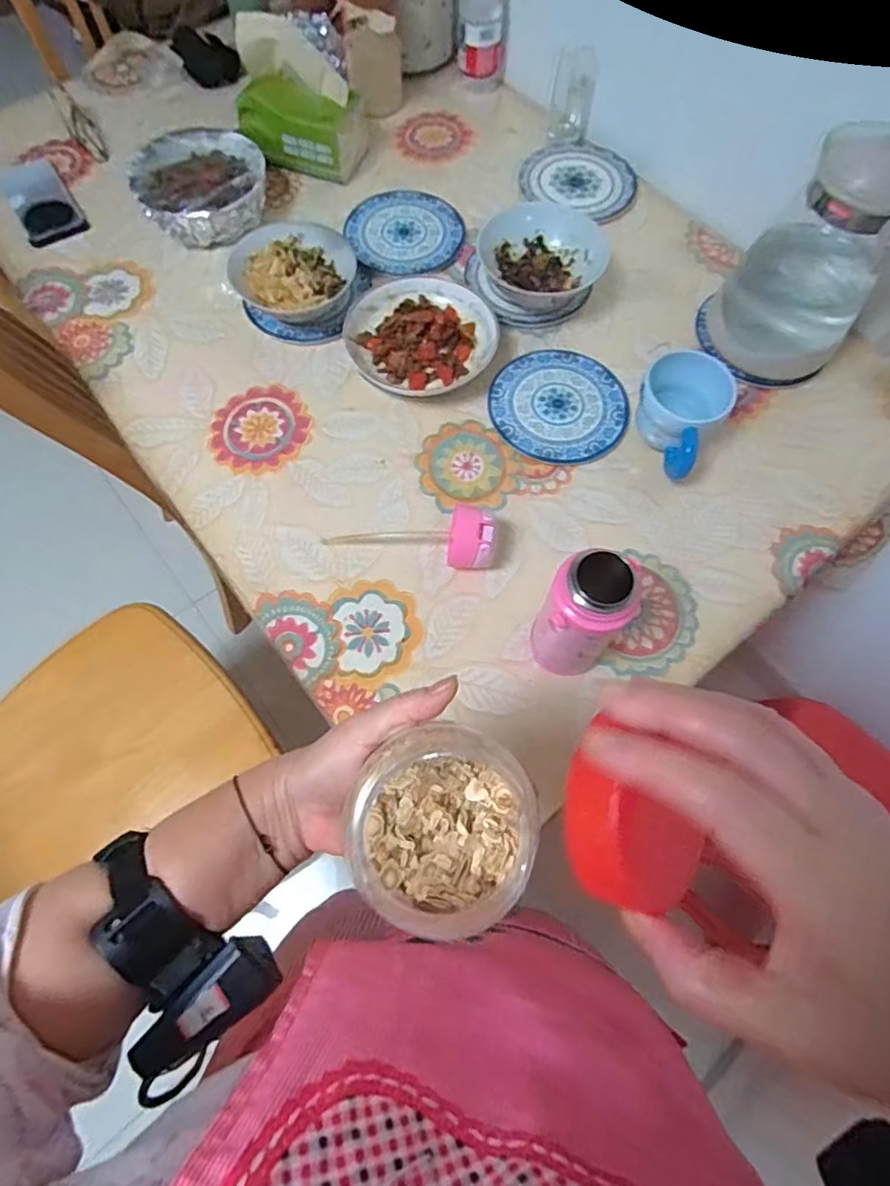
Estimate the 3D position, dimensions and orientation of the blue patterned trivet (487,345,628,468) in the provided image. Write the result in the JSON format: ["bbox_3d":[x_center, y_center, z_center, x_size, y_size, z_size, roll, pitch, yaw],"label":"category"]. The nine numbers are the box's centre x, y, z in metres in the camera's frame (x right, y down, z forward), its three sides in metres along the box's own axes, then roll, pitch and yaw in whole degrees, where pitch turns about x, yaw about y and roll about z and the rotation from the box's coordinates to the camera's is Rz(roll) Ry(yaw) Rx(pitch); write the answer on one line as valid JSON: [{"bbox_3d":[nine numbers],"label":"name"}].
[{"bbox_3d":[0.137,-0.224,0.691,0.159,0.010,0.155,0,68,-1],"label":"blue patterned trivet"}]

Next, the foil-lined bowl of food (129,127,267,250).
[{"bbox_3d":[-0.329,-0.551,0.790,0.171,0.062,0.179,0,68,-1],"label":"foil-lined bowl of food"}]

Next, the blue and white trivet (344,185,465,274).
[{"bbox_3d":[-0.054,-0.505,0.803,0.154,0.009,0.159,-2,68,-2],"label":"blue and white trivet"}]

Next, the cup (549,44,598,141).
[{"bbox_3d":[0.188,-0.729,0.847,0.059,0.089,0.059,0,68,-1],"label":"cup"}]

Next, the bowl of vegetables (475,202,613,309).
[{"bbox_3d":[0.123,-0.418,0.732,0.132,0.070,0.144,0,68,-1],"label":"bowl of vegetables"}]

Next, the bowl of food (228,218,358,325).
[{"bbox_3d":[-0.187,-0.399,0.728,0.139,0.060,0.141,0,68,-1],"label":"bowl of food"}]

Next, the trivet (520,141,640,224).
[{"bbox_3d":[0.199,-0.607,0.845,0.165,0.009,0.148,23,70,8],"label":"trivet"}]

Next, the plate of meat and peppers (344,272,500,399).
[{"bbox_3d":[-0.027,-0.317,0.710,0.175,0.035,0.167,0,68,-1],"label":"plate of meat and peppers"}]

